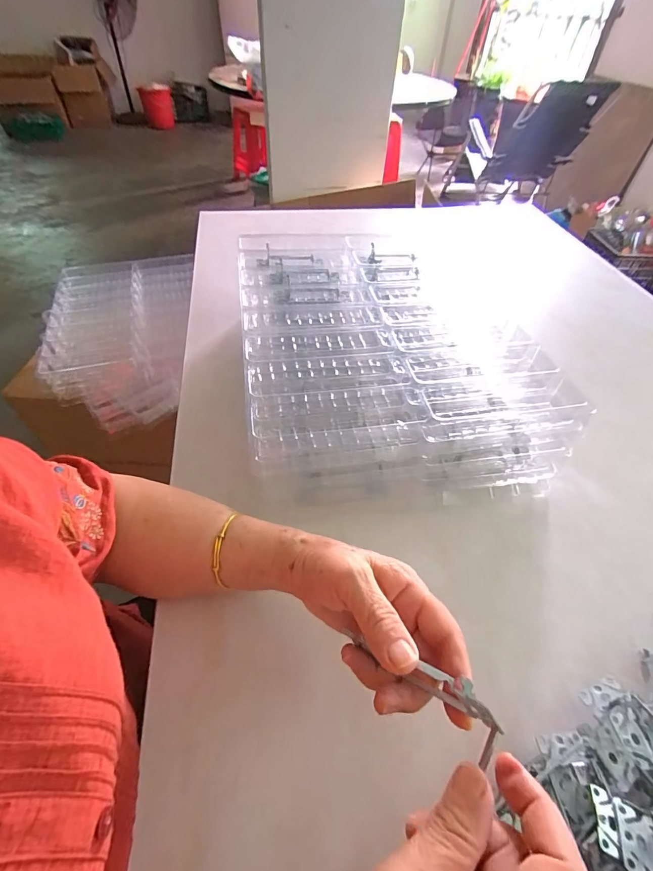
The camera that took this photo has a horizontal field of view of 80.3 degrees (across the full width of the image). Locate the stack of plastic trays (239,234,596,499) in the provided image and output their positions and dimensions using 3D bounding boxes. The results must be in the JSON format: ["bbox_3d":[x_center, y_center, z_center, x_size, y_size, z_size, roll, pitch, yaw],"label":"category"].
[{"bbox_3d":[0.066,-0.116,0.538,0.336,0.122,0.433,-6,49,-7],"label":"stack of plastic trays"}]

